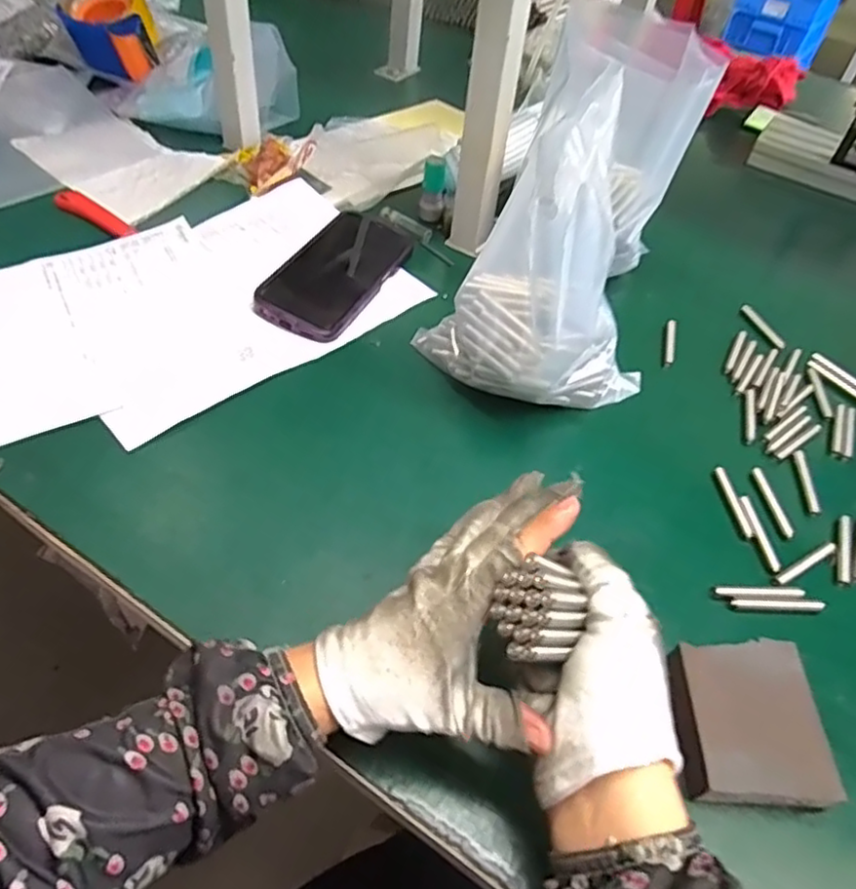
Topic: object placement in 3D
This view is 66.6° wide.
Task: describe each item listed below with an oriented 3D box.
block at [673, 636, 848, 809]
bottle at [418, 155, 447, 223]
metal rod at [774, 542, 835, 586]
[{"bbox_3d":[0.166,0.147,0.346,0.075,0.030,0.079,4,50,-3],"label":"block"},{"bbox_3d":[0.006,-0.256,0.652,0.024,0.056,0.028,5,50,-2],"label":"bottle"},{"bbox_3d":[0.249,0.077,0.428,0.059,0.004,0.008,-22,56,-23],"label":"metal rod"}]

